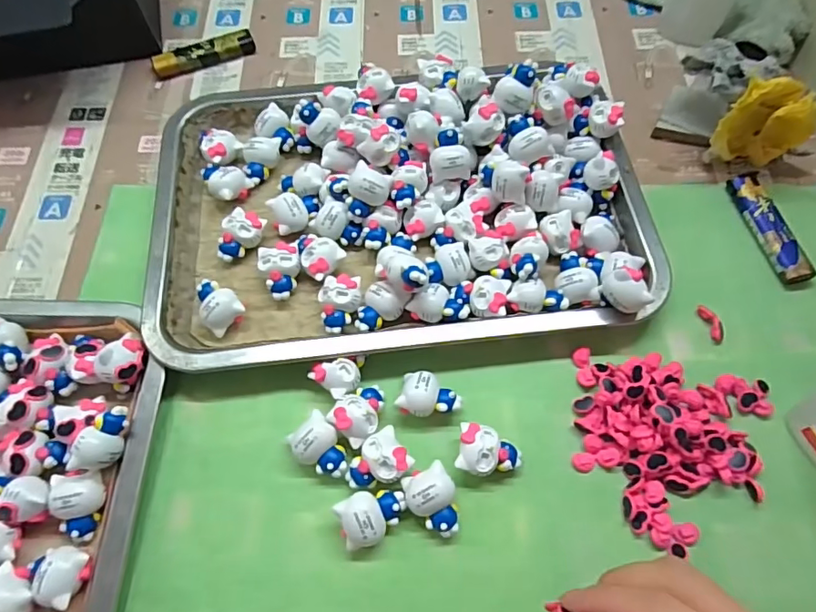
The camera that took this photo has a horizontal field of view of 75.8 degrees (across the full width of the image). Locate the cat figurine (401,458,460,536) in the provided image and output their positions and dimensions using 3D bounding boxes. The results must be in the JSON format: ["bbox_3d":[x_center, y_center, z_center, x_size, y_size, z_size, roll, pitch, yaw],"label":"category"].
[{"bbox_3d":[0.013,0.100,0.268,0.024,0.021,0.033,-19,66,-8],"label":"cat figurine"}]

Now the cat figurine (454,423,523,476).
[{"bbox_3d":[0.043,0.078,0.278,0.033,0.018,0.025,8,65,4],"label":"cat figurine"}]

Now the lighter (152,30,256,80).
[{"bbox_3d":[-0.161,-0.199,0.414,0.078,0.015,0.015,-21,66,-9],"label":"lighter"}]

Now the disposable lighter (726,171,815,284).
[{"bbox_3d":[0.233,-0.051,0.338,0.020,0.009,0.079,-11,65,-5],"label":"disposable lighter"}]

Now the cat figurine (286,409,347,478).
[{"bbox_3d":[-0.045,0.077,0.280,0.031,0.024,0.022,41,72,18],"label":"cat figurine"}]

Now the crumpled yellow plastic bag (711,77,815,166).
[{"bbox_3d":[0.222,-0.113,0.337,0.053,0.064,0.022,3,65,2],"label":"crumpled yellow plastic bag"}]

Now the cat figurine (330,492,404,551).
[{"bbox_3d":[-0.017,0.107,0.266,0.034,0.023,0.024,-19,66,-8],"label":"cat figurine"}]

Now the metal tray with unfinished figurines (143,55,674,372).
[{"bbox_3d":[-0.007,-0.073,0.336,0.308,0.049,0.210,-6,65,-2],"label":"metal tray with unfinished figurines"}]

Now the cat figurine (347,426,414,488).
[{"bbox_3d":[-0.016,0.084,0.276,0.033,0.019,0.025,-34,69,-14],"label":"cat figurine"}]

